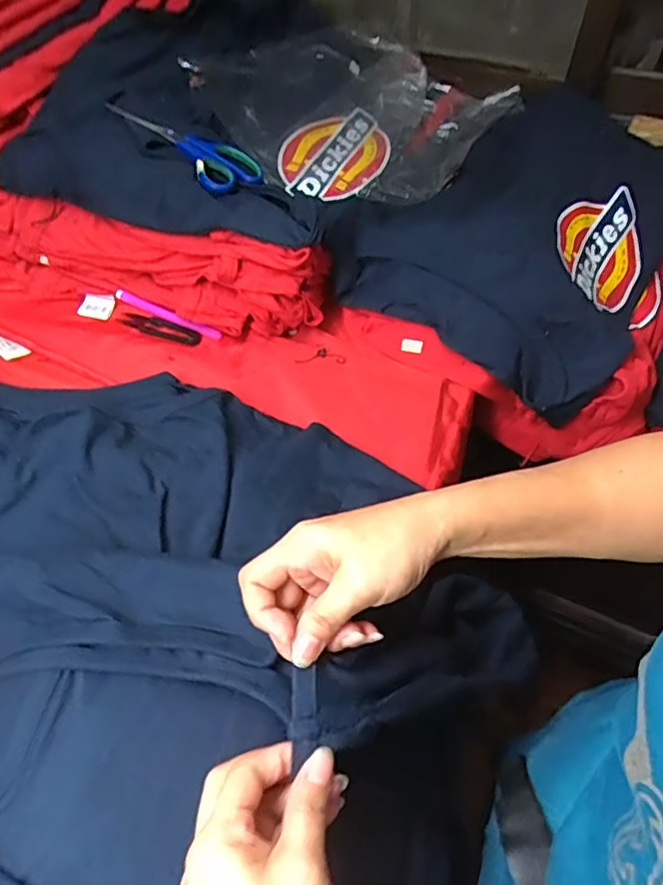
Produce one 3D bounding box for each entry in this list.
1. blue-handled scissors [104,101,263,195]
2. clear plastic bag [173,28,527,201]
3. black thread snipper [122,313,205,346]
[{"bbox_3d":[-0.161,-0.333,0.631,0.180,0.011,0.083,34,58,4],"label":"blue-handled scissors"},{"bbox_3d":[0.044,-0.438,0.741,0.296,0.096,0.378,37,60,26],"label":"clear plastic bag"},{"bbox_3d":[-0.185,-0.121,0.616,0.090,0.010,0.025,19,54,15],"label":"black thread snipper"}]

